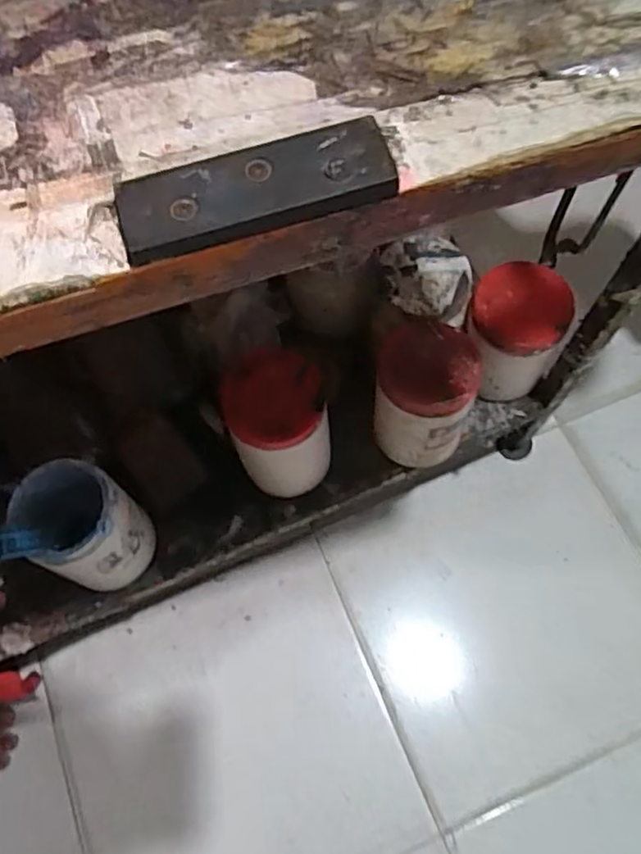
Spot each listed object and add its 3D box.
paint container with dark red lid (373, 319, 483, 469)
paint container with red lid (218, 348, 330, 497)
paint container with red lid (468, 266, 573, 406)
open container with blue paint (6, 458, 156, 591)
[{"bbox_3d":[0.107,-0.035,0.670,0.099,0.117,0.114,4,68,3],"label":"paint container with dark red lid"},{"bbox_3d":[-0.043,0.002,0.655,0.095,0.166,0.098,-20,69,-7],"label":"paint container with red lid"},{"bbox_3d":[0.208,-0.099,0.701,0.096,0.149,0.098,0,68,1],"label":"paint container with red lid"},{"bbox_3d":[-0.236,0.102,0.643,0.103,0.139,0.091,42,74,16],"label":"open container with blue paint"}]

